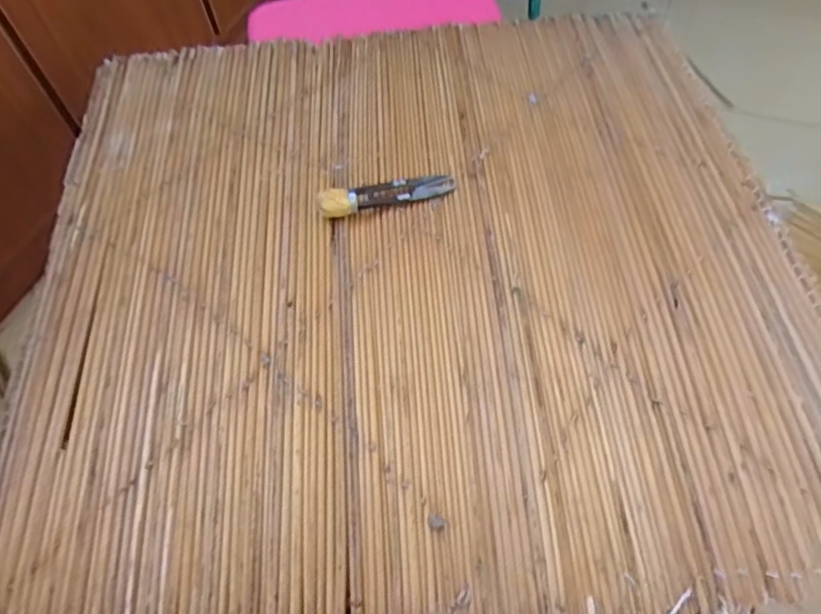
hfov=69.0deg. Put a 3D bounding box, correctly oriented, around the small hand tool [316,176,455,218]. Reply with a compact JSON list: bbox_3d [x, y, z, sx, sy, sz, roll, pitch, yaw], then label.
[{"bbox_3d":[-0.018,-0.086,0.443,0.102,0.013,0.022,-13,58,-6],"label":"small hand tool"}]

